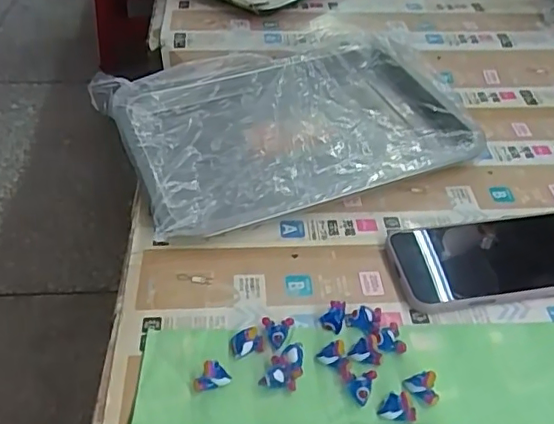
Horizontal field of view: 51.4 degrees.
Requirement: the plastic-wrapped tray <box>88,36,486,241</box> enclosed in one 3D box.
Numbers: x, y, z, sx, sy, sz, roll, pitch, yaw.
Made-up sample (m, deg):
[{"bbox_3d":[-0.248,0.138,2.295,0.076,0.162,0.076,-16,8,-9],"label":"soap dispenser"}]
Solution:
[{"bbox_3d":[0.013,-0.086,0.542,0.304,0.030,0.226,-16,47,-18],"label":"plastic-wrapped tray"}]

